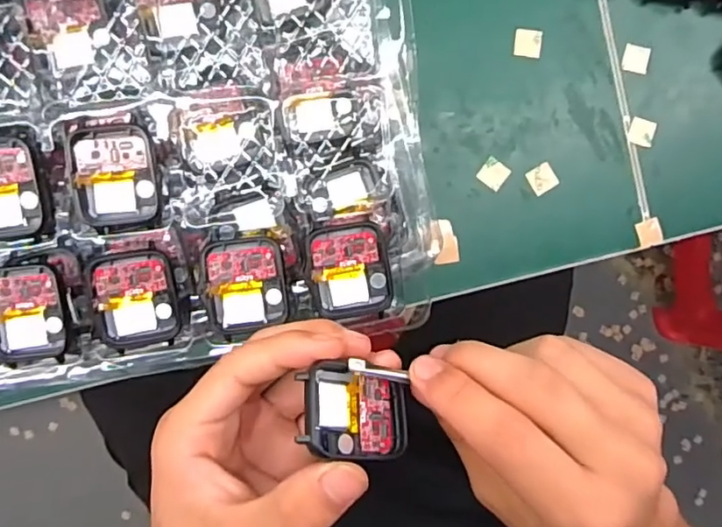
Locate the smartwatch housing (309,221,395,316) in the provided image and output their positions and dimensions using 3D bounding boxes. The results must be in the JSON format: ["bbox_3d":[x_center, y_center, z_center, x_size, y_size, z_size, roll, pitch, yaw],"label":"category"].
[{"bbox_3d":[-0.005,0.003,0.263,0.035,0.008,0.043,-10,94,-2],"label":"smartwatch housing"}]

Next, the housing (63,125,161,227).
[{"bbox_3d":[-0.109,-0.039,0.250,0.037,0.007,0.045,-4,94,-2],"label":"housing"}]

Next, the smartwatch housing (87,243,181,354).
[{"bbox_3d":[-0.103,0.017,0.260,0.036,0.012,0.045,-9,94,-2],"label":"smartwatch housing"}]

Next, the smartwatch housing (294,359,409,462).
[{"bbox_3d":[0.000,0.058,0.217,0.045,0.005,0.033,14,61,-31],"label":"smartwatch housing"}]

